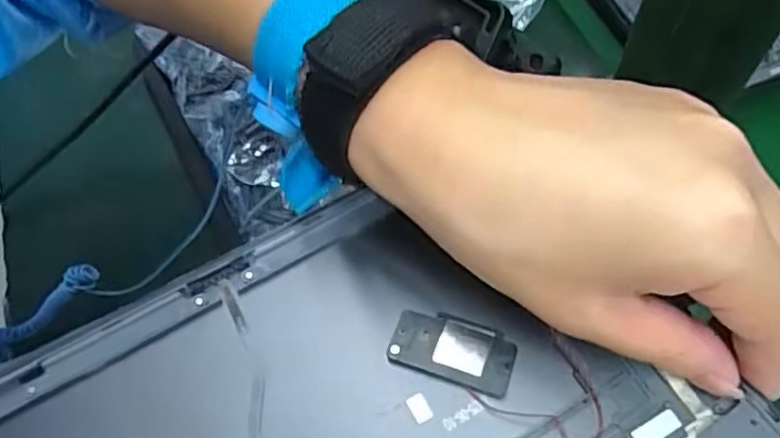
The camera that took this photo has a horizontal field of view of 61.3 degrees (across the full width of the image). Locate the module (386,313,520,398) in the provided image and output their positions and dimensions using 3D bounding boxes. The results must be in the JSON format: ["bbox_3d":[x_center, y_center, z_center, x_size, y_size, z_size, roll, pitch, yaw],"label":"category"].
[{"bbox_3d":[0.021,0.043,0.217,0.039,0.008,0.022,17,64,11],"label":"module"}]

